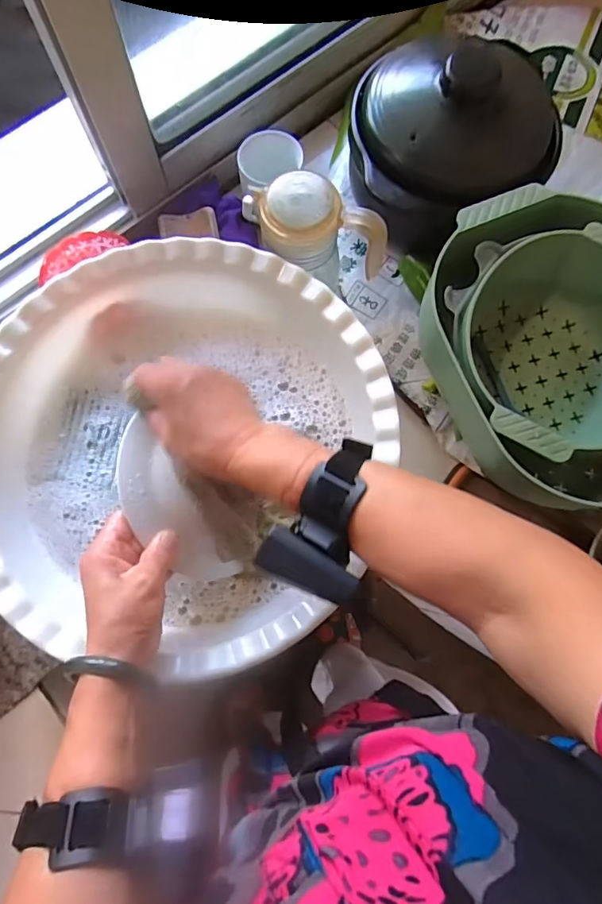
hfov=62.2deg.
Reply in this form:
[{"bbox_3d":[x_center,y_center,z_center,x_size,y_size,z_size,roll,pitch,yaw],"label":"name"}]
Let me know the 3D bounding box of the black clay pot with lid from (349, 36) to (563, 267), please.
[{"bbox_3d":[0.159,-0.330,0.550,0.209,0.170,0.173,-14,76,-6],"label":"black clay pot with lid"}]

